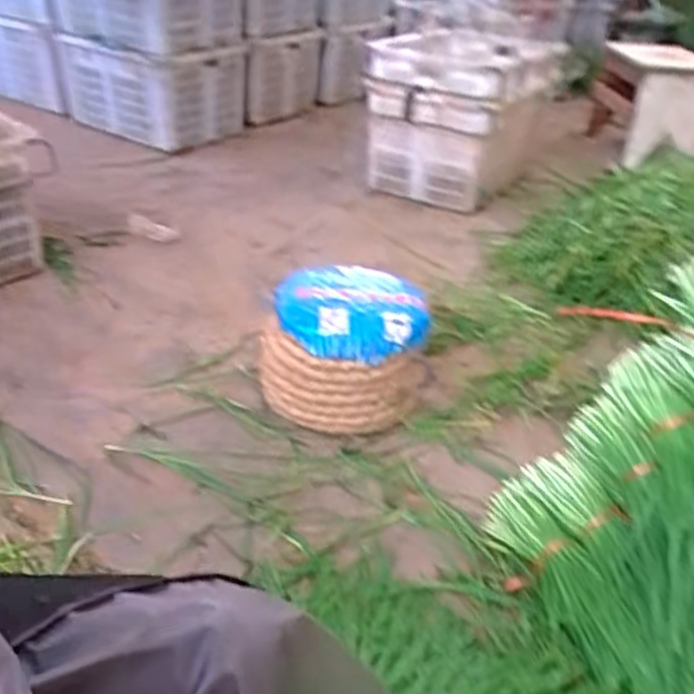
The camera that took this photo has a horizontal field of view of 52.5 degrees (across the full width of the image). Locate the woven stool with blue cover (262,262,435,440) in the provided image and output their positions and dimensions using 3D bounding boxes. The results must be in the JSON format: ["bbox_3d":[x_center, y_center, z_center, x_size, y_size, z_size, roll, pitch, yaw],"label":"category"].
[{"bbox_3d":[0.002,0.015,1.328,0.256,0.249,0.265,-25,43,-35],"label":"woven stool with blue cover"}]

